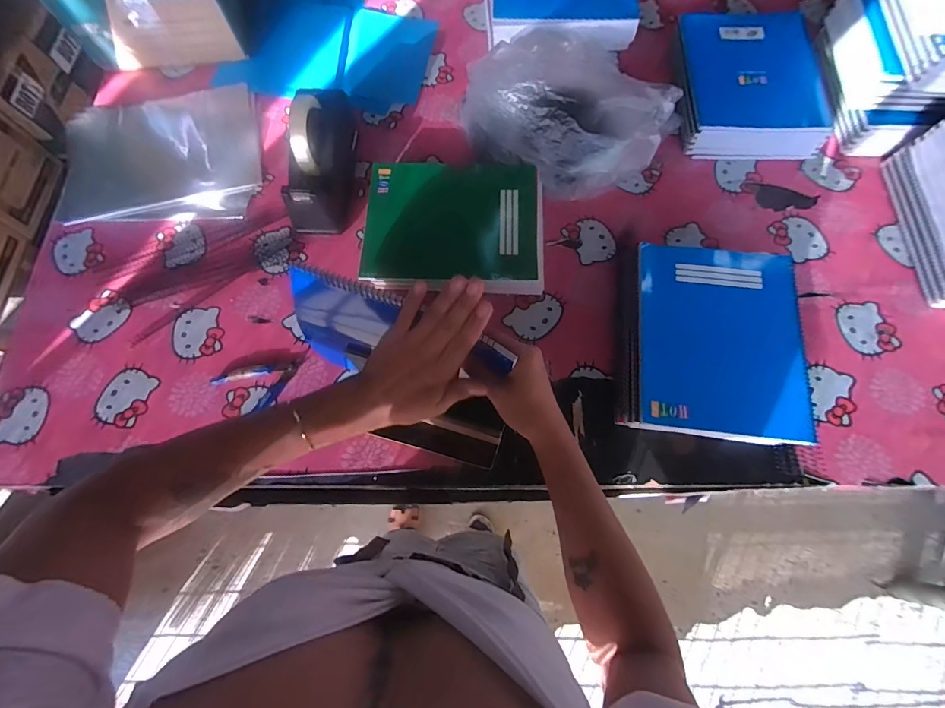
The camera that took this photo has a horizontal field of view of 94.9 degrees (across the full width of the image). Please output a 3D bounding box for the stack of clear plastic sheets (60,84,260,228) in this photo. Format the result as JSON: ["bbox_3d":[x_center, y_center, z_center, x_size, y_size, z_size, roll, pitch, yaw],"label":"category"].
[{"bbox_3d":[-0.518,-0.332,0.725,0.318,0.012,0.269,-10,70,-3],"label":"stack of clear plastic sheets"}]

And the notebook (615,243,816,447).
[{"bbox_3d":[0.308,-0.017,0.554,0.212,0.028,0.248,6,73,5],"label":"notebook"}]

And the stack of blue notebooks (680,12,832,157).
[{"bbox_3d":[0.453,-0.452,0.728,0.232,0.064,0.278,0,70,1],"label":"stack of blue notebooks"}]

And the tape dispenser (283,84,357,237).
[{"bbox_3d":[-0.227,-0.291,0.646,0.075,0.122,0.205,3,70,2],"label":"tape dispenser"}]

